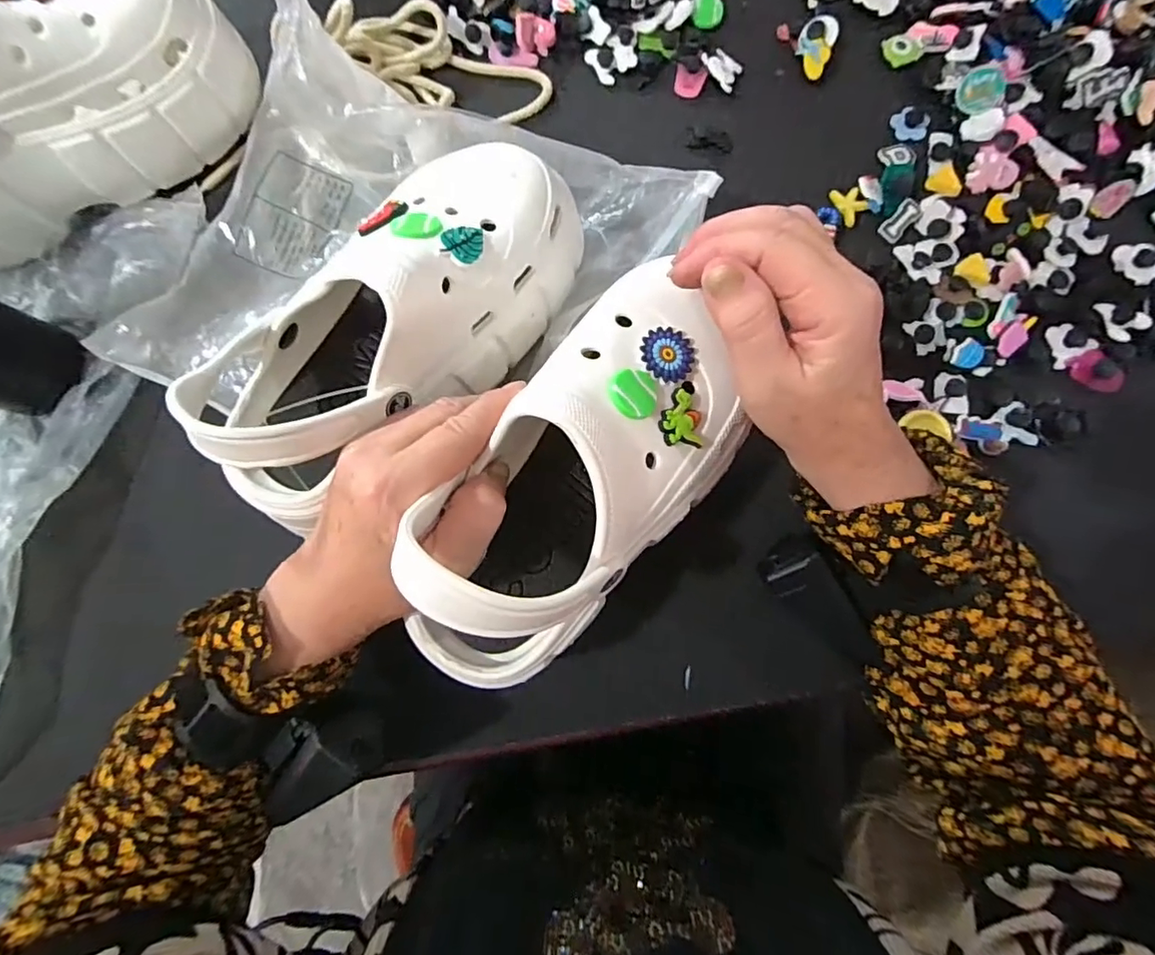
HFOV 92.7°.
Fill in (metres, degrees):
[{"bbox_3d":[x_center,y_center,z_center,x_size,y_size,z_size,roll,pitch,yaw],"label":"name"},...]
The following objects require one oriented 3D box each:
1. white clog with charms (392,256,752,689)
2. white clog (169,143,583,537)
[{"bbox_3d":[0.002,0.000,0.241,0.095,0.084,0.215,41,87,7],"label":"white clog with charms"},{"bbox_3d":[-0.093,-0.089,0.283,0.225,0.082,0.094,-39,82,-14],"label":"white clog"}]

